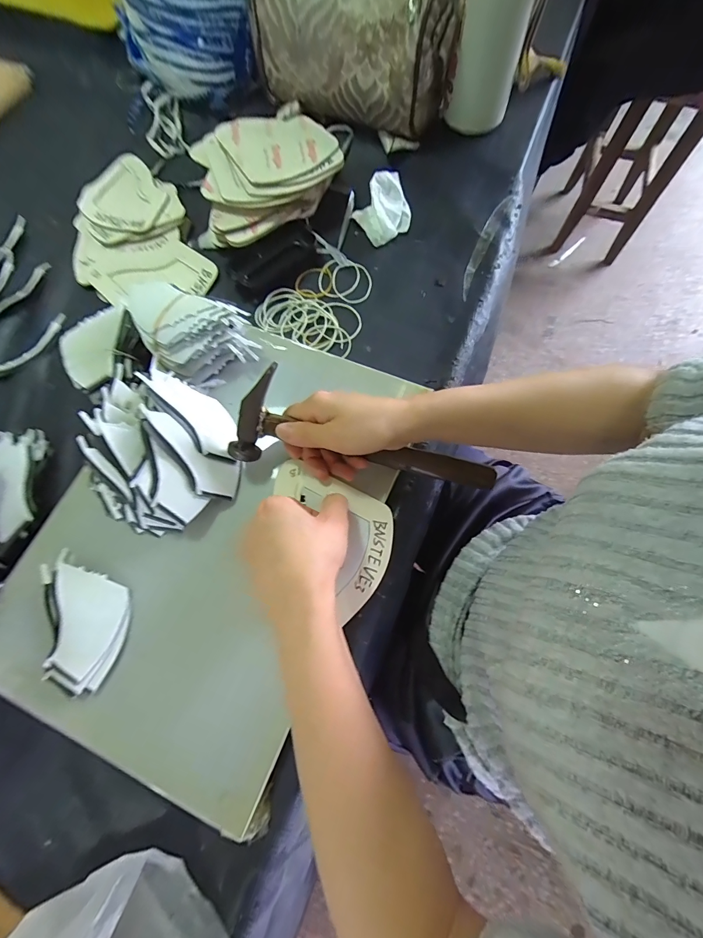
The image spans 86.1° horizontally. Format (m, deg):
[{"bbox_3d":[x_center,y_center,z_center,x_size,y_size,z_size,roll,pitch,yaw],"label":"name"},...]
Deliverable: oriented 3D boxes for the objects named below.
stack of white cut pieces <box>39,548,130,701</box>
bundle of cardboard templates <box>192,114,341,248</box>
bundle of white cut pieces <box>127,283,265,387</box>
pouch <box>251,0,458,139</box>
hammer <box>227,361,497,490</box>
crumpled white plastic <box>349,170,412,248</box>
[{"bbox_3d":[-0.227,0.125,0.323,0.068,0.011,0.120,-16,70,-6],"label":"stack of white cut pieces"},{"bbox_3d":[-0.121,-0.367,0.473,0.188,0.064,0.152,-31,73,-11],"label":"bundle of cardboard templates"},{"bbox_3d":[-0.168,-0.145,0.390,0.092,0.069,0.111,-40,74,-13],"label":"bundle of white cut pieces"},{"bbox_3d":[0.001,-0.517,0.456,0.238,0.130,0.088,27,74,10],"label":"pouch"},{"bbox_3d":[0.018,-0.034,0.346,0.241,0.028,0.082,9,110,-6],"label":"hammer"},{"bbox_3d":[0.046,-0.327,0.471,0.077,0.036,0.067,-38,74,-13],"label":"crumpled white plastic"}]

